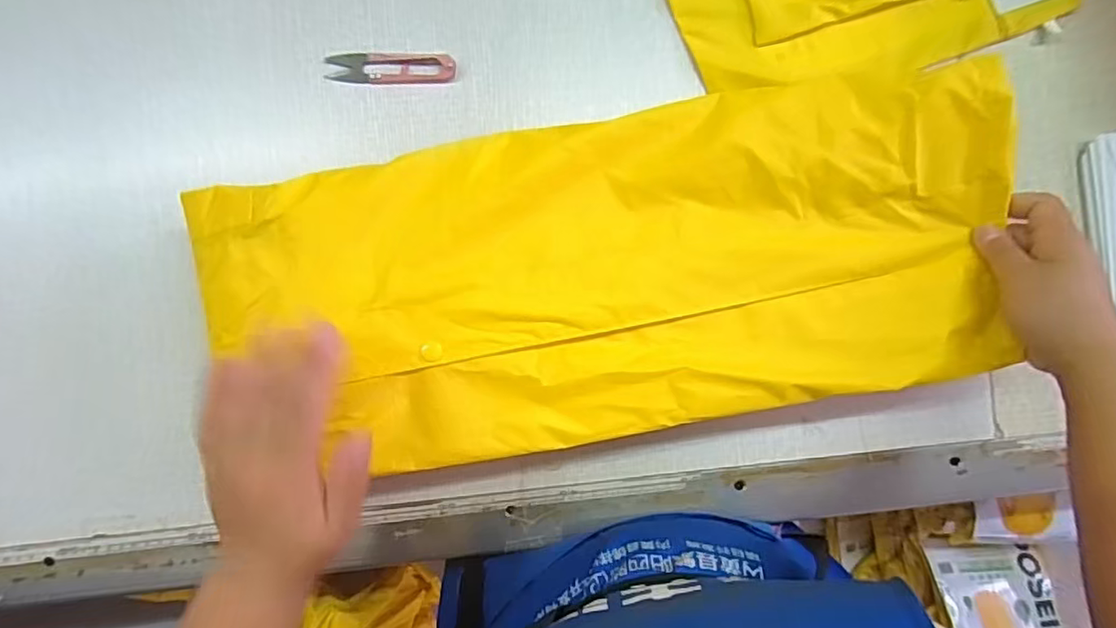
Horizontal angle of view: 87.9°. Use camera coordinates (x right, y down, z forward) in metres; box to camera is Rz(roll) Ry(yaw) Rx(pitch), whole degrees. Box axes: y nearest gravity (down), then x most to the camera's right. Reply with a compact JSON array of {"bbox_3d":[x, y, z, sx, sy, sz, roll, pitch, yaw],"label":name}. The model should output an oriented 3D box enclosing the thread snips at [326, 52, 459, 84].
[{"bbox_3d":[-0.133,-0.197,0.462,0.100,0.007,0.024,0,90,0],"label":"thread snips"}]

